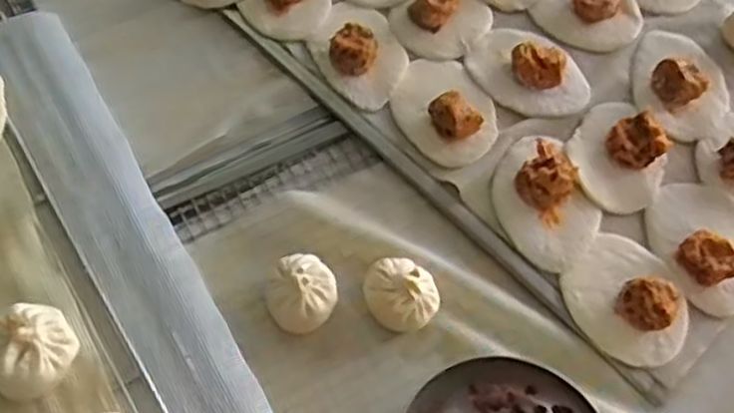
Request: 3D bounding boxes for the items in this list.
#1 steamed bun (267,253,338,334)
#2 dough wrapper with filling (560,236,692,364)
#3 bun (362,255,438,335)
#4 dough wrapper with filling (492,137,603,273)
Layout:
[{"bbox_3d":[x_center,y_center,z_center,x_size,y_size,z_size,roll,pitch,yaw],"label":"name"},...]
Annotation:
[{"bbox_3d":[-0.048,0.066,0.587,0.050,0.043,0.055,1,62,-3],"label":"steamed bun"},{"bbox_3d":[0.204,0.067,0.601,0.087,0.033,0.098,-40,72,-21],"label":"dough wrapper with filling"},{"bbox_3d":[0.025,0.067,0.594,0.060,0.040,0.052,23,63,8],"label":"bun"},{"bbox_3d":[0.147,-0.010,0.634,0.078,0.034,0.113,-19,65,-13],"label":"dough wrapper with filling"}]

